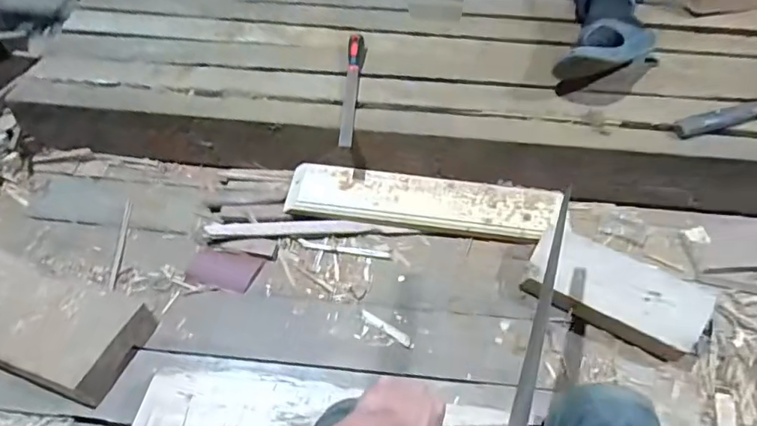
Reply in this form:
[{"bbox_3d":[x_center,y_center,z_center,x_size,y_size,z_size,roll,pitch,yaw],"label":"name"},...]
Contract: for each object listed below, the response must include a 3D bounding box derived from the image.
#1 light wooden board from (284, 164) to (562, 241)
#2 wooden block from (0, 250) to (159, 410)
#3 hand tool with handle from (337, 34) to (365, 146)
[{"bbox_3d":[0.075,-0.022,0.890,0.458,0.034,0.099,7,52,3],"label":"light wooden board"},{"bbox_3d":[-0.495,0.147,0.732,0.315,0.057,0.147,17,53,12],"label":"wooden block"},{"bbox_3d":[-0.050,-0.227,0.930,0.029,0.036,0.275,4,52,1],"label":"hand tool with handle"}]

